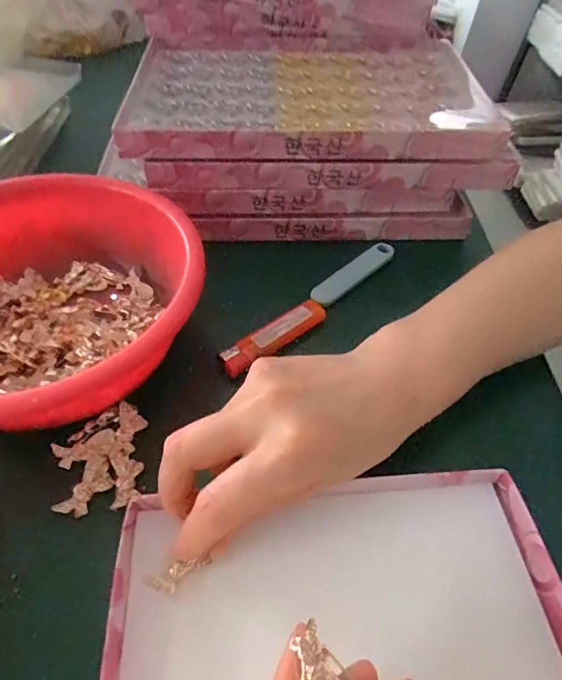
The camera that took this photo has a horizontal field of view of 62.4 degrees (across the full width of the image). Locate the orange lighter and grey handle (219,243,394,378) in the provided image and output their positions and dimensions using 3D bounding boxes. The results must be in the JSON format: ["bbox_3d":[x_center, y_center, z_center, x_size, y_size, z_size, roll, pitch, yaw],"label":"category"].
[{"bbox_3d":[0.026,-0.025,0.338,0.025,0.018,0.171,37,55,25],"label":"orange lighter and grey handle"}]

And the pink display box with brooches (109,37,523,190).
[{"bbox_3d":[0.025,-0.209,0.405,0.300,0.037,0.195,1,49,-3],"label":"pink display box with brooches"}]

